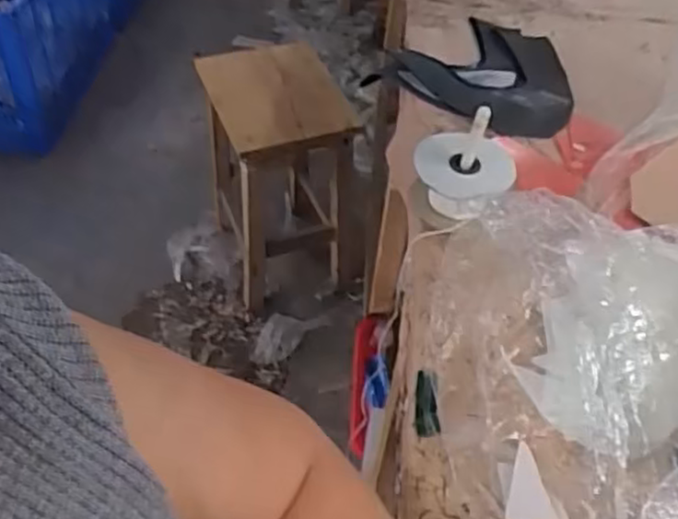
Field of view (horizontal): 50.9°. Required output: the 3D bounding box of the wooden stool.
[{"bbox_3d":[-0.112,-0.183,1.477,0.264,0.419,0.314,-13,49,-15],"label":"wooden stool"}]

